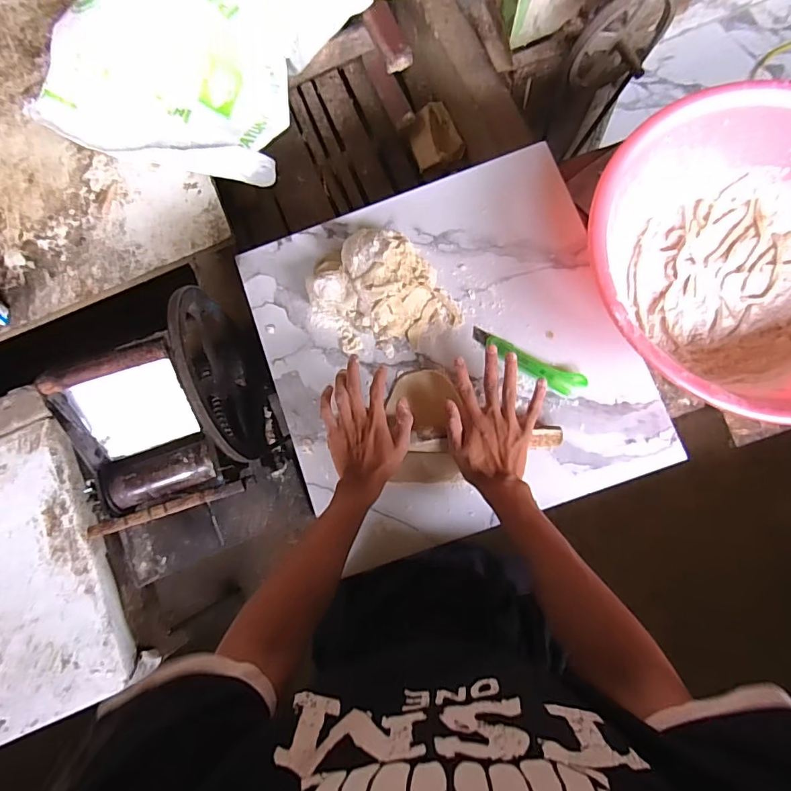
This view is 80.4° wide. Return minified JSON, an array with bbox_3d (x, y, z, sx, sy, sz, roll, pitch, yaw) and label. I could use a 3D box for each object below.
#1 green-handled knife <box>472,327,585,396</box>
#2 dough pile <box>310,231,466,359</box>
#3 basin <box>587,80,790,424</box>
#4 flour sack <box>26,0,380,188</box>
[{"bbox_3d":[0.180,-0.046,0.641,0.165,0.014,0.034,27,88,9],"label":"green-handled knife"},{"bbox_3d":[-0.027,-0.138,0.644,0.161,0.063,0.192,-45,81,1],"label":"dough pile"},{"bbox_3d":[0.447,-0.167,0.594,0.392,0.135,0.387,-1,84,7],"label":"basin"},{"bbox_3d":[-0.308,-0.709,0.865,0.418,0.183,0.672,27,88,9],"label":"flour sack"}]

